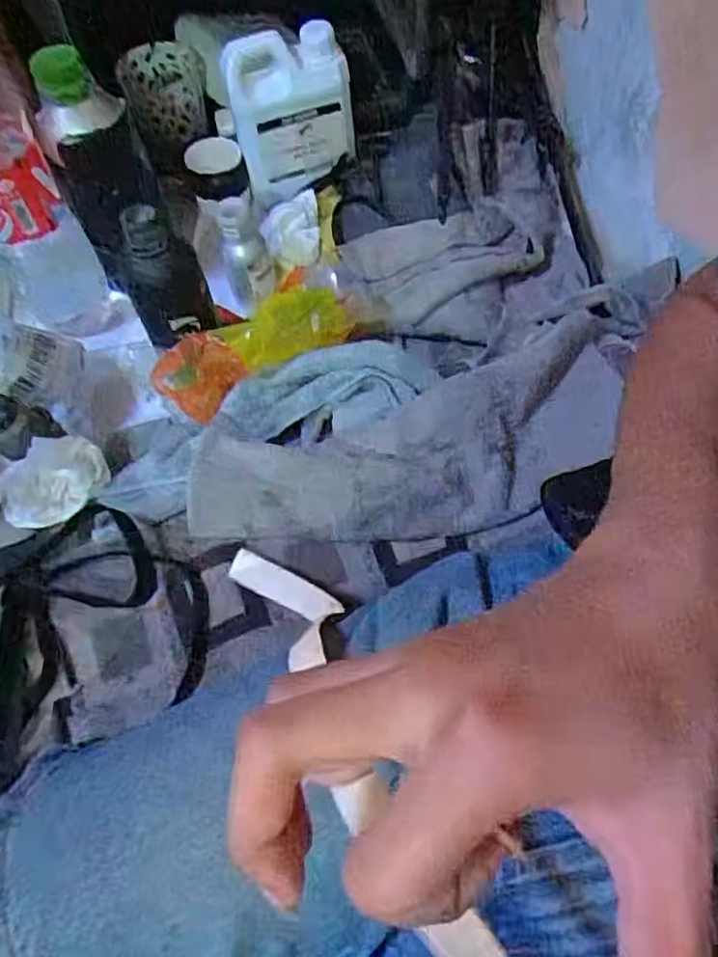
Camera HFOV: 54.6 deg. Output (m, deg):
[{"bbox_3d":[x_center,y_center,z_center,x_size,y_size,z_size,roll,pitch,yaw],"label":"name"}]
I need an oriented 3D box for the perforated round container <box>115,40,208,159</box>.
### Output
[{"bbox_3d":[-0.221,-0.442,0.802,0.097,0.073,0.104,-19,60,-6],"label":"perforated round container"}]

